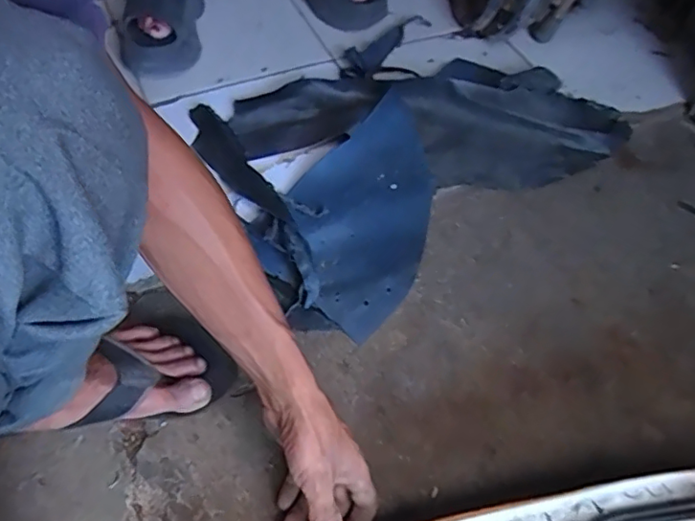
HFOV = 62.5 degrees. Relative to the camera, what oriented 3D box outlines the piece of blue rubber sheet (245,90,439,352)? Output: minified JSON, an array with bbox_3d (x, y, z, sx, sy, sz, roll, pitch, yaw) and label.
[{"bbox_3d":[0.028,-0.074,0.737,0.187,0.055,0.340,25,57,14],"label":"piece of blue rubber sheet"}]

